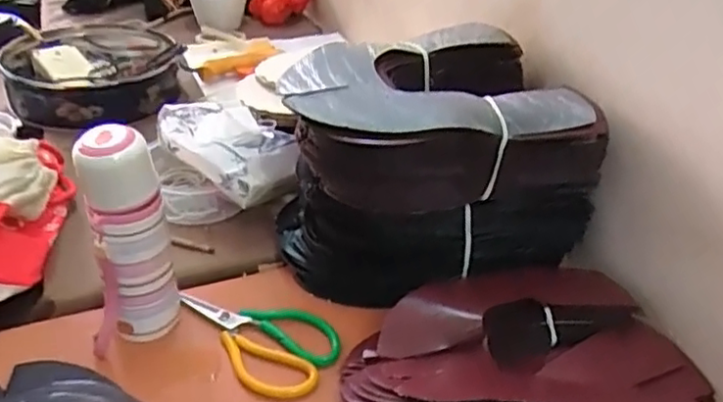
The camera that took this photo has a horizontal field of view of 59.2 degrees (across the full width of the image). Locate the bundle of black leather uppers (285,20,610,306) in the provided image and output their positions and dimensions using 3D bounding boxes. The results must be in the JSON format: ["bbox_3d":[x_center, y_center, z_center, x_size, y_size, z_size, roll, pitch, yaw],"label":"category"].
[{"bbox_3d":[0.070,-0.025,0.675,0.282,0.221,0.209,-14,38,-24],"label":"bundle of black leather uppers"}]

